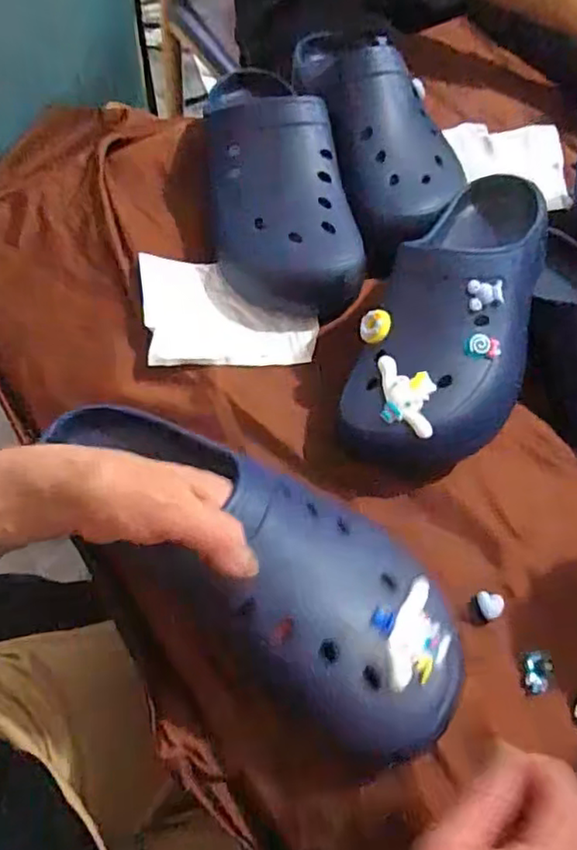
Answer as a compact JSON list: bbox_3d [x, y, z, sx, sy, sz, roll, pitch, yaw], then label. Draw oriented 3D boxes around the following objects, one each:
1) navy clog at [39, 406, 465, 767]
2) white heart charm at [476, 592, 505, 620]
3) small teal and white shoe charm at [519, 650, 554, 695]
[{"bbox_3d":[-0.012,0.074,0.360,0.253,0.099,0.117,39,66,15],"label":"navy clog"},{"bbox_3d":[0.130,0.118,0.404,0.017,0.010,0.017,1,61,-2],"label":"white heart charm"},{"bbox_3d":[0.158,0.155,0.391,0.021,0.004,0.025,-2,61,-4],"label":"small teal and white shoe charm"}]

